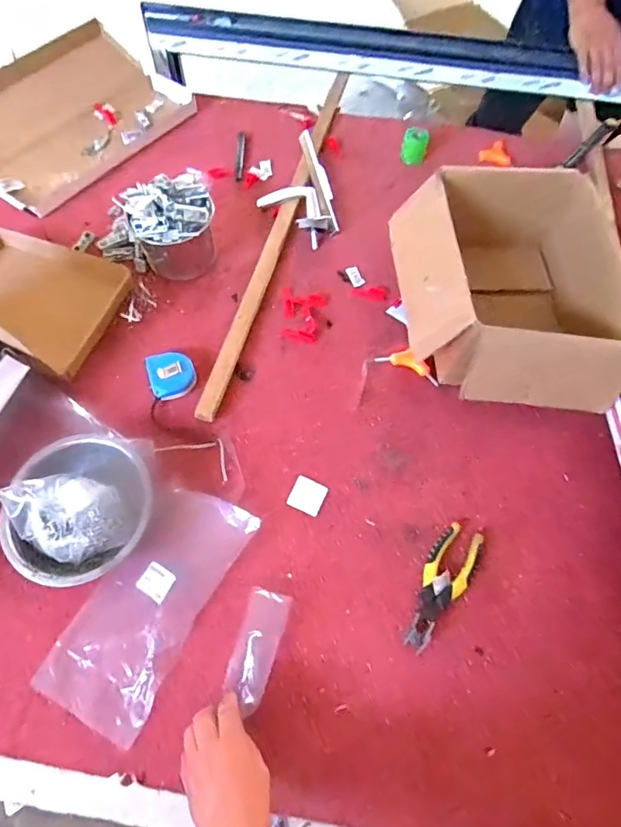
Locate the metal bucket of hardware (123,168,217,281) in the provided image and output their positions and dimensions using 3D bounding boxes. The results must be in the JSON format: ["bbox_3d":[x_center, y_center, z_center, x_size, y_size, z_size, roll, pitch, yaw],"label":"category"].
[{"bbox_3d":[-0.219,-0.306,0.771,0.125,0.116,0.123,0,66,0],"label":"metal bucket of hardware"}]

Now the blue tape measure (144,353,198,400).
[{"bbox_3d":[-0.204,-0.056,0.701,0.063,0.030,0.068,-18,67,-8],"label":"blue tape measure"}]

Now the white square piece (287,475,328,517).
[{"bbox_3d":[-0.004,0.113,0.646,0.046,0.004,0.047,21,67,9],"label":"white square piece"}]

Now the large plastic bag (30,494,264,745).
[{"bbox_3d":[-0.195,0.226,0.578,0.135,0.021,0.279,27,68,11],"label":"large plastic bag"}]

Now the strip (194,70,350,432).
[{"bbox_3d":[-0.037,-0.379,0.859,0.035,0.026,0.880,14,65,5],"label":"strip"}]

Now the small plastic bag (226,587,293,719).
[{"bbox_3d":[-0.064,0.278,0.564,0.052,0.027,0.126,15,73,5],"label":"small plastic bag"}]

